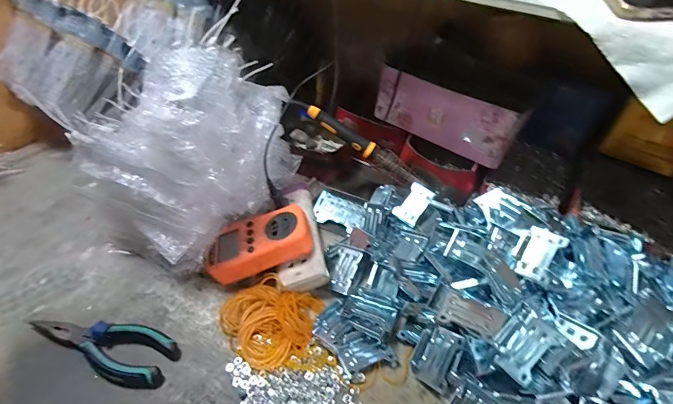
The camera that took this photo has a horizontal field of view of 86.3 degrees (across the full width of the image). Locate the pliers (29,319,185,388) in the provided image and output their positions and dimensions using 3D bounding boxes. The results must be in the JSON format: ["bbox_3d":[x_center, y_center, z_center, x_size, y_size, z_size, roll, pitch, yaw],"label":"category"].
[{"bbox_3d":[-0.243,0.148,0.371,0.160,0.024,0.051,12,44,10],"label":"pliers"}]

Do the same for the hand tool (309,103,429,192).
[{"bbox_3d":[0.047,-0.075,0.513,0.199,0.025,0.022,33,46,-5],"label":"hand tool"}]

